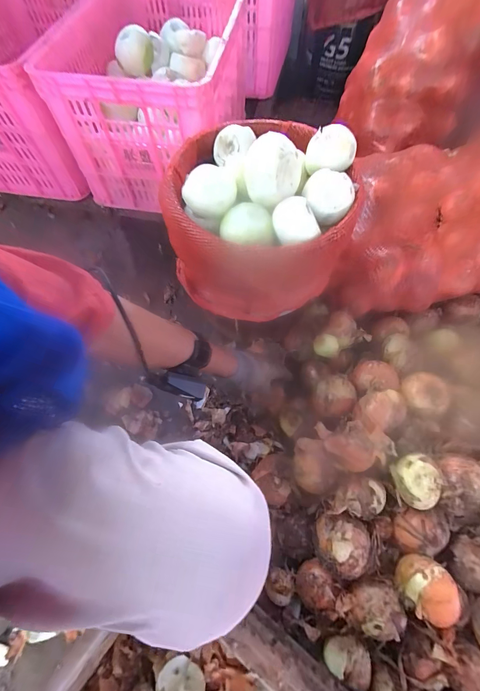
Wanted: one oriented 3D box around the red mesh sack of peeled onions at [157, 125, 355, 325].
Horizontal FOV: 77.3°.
[{"bbox_3d":[0.041,-0.235,0.541,0.296,0.215,0.308,17,65,10],"label":"red mesh sack of peeled onions"}]

